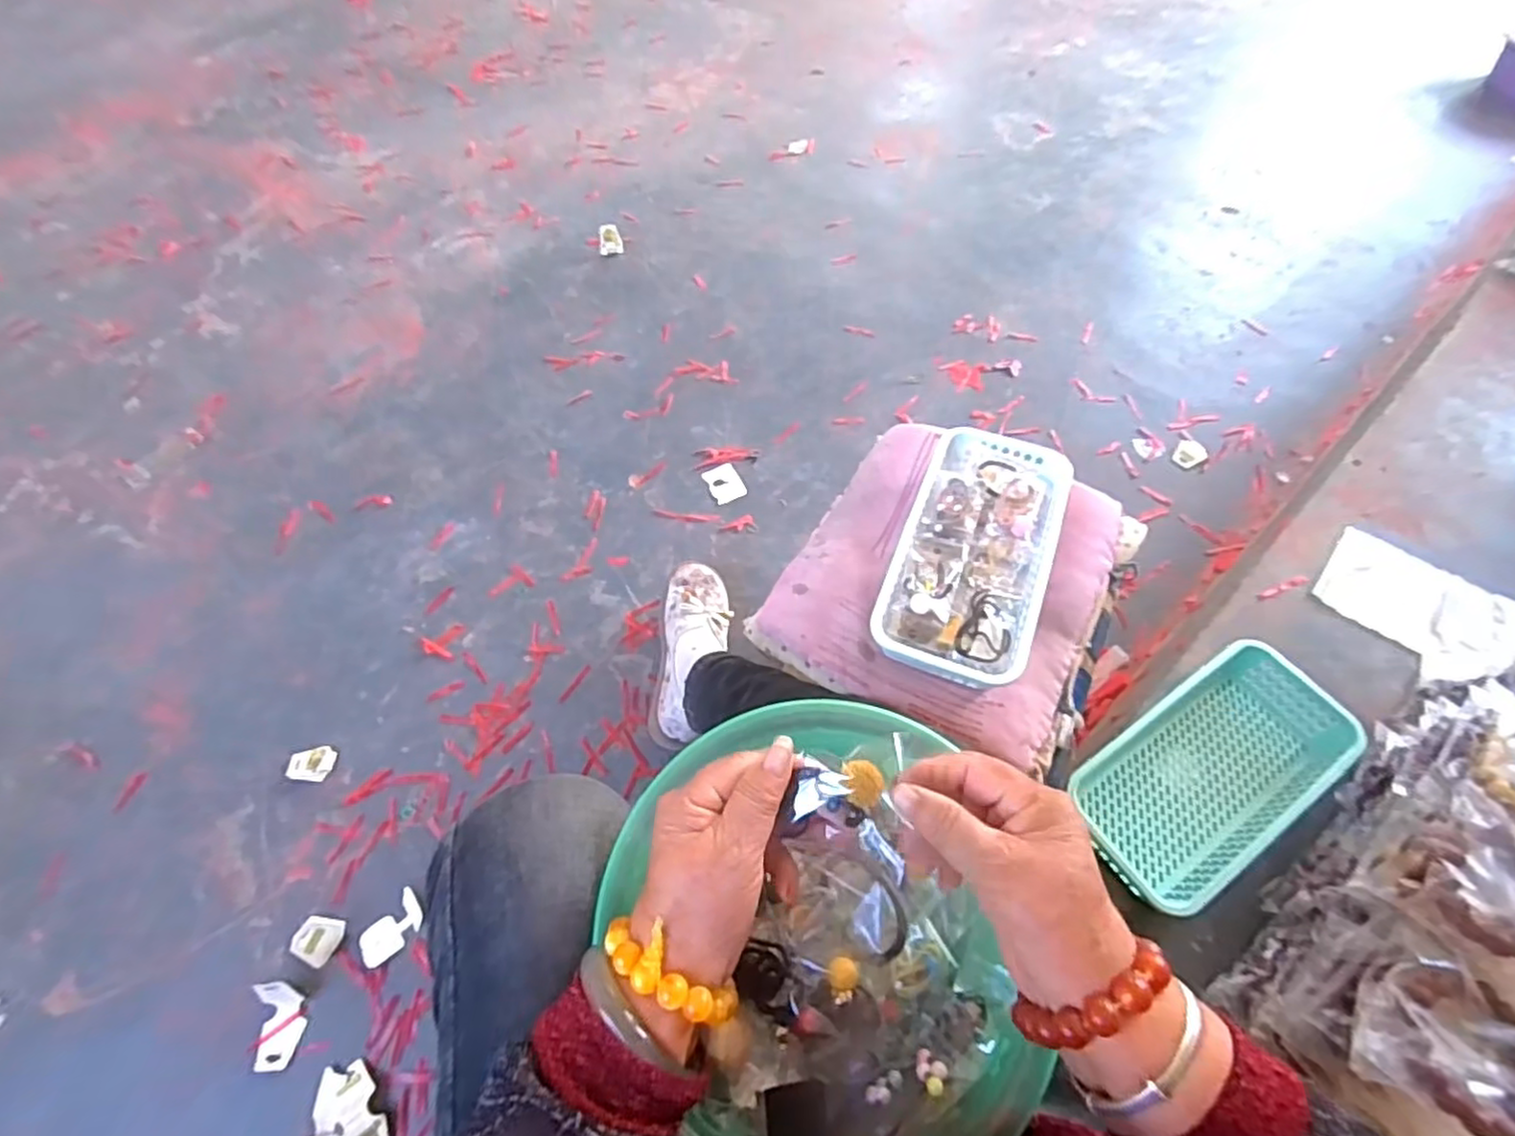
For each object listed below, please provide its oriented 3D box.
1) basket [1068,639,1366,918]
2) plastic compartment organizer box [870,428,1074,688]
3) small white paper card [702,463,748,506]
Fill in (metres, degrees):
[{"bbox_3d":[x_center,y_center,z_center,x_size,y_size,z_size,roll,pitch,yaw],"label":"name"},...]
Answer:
[{"bbox_3d":[0.410,0.180,0.623,0.257,0.056,0.133,-31,63,-16],"label":"basket"},{"bbox_3d":[0.204,-0.022,0.643,0.139,0.041,0.267,18,61,12],"label":"plastic compartment organizer box"},{"bbox_3d":[-0.050,-0.131,1.062,0.054,0.004,0.072,-23,61,-14],"label":"small white paper card"}]

